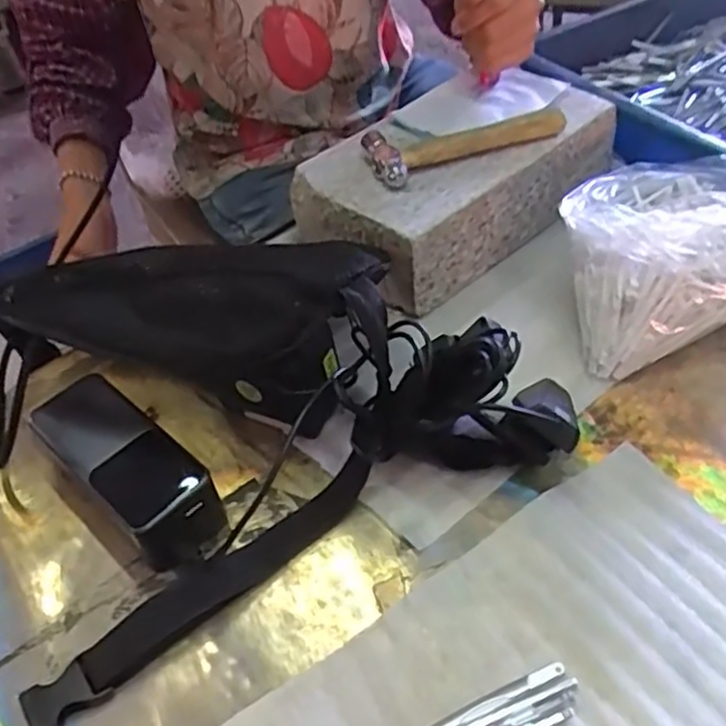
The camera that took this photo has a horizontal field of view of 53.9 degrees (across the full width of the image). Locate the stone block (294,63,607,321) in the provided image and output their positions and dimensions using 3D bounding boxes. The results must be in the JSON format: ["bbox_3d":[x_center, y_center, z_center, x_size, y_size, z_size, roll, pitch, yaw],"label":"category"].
[{"bbox_3d":[0.079,-0.158,0.589,0.243,0.089,0.144,-32,51,-21],"label":"stone block"}]

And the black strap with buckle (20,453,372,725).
[{"bbox_3d":[-0.082,0.122,0.397,0.217,0.015,0.027,-35,52,-23],"label":"black strap with buckle"}]

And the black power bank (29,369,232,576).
[{"bbox_3d":[-0.143,0.066,0.436,0.059,0.053,0.139,-38,53,-26],"label":"black power bank"}]

